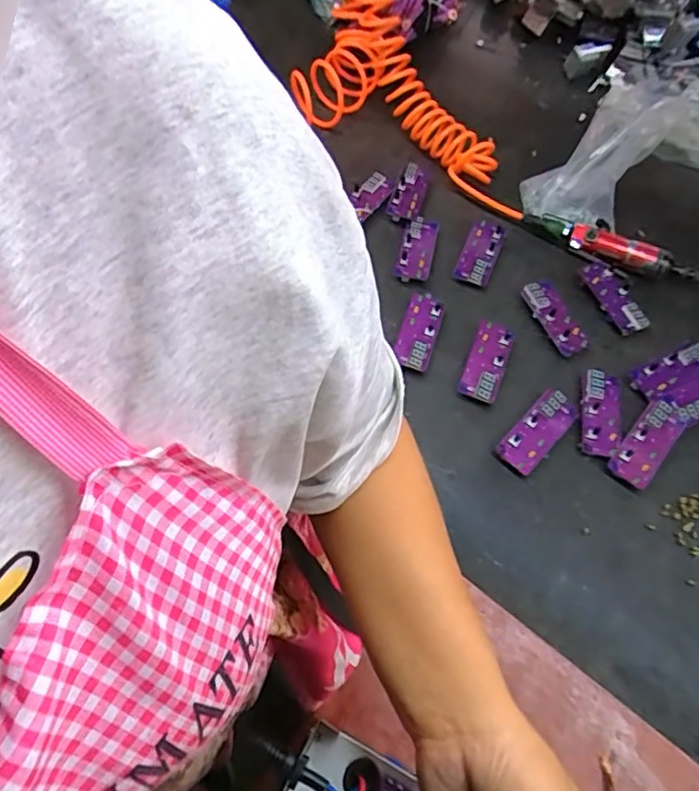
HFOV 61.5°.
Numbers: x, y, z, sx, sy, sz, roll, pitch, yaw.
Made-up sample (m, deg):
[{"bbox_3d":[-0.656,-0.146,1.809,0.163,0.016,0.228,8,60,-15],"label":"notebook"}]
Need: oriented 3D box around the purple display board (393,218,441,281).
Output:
[{"bbox_3d":[0.097,-0.210,0.841,0.049,0.009,0.100,14,74,10],"label":"purple display board"}]

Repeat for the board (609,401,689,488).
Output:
[{"bbox_3d":[0.357,0.057,0.705,0.048,0.021,0.114,36,69,20],"label":"board"}]

